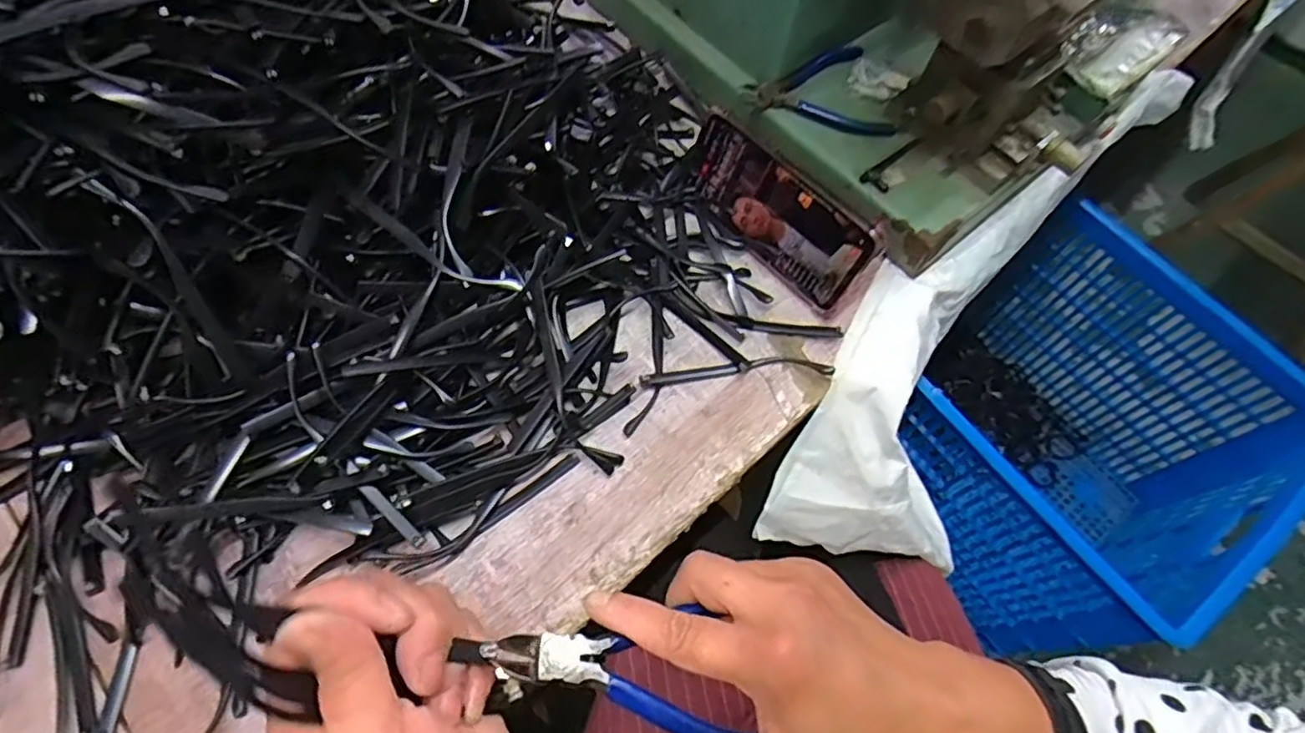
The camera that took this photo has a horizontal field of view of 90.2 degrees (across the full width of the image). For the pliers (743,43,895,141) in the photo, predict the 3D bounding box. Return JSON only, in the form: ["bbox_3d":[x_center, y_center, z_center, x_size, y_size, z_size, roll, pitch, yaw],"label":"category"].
[{"bbox_3d":[0.145,-0.217,0.527,0.105,0.024,0.096,2,63,-4],"label":"pliers"}]

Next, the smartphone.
[{"bbox_3d":[0.087,-0.114,0.480,0.153,0.074,0.004,44,52,16],"label":"smartphone"}]

